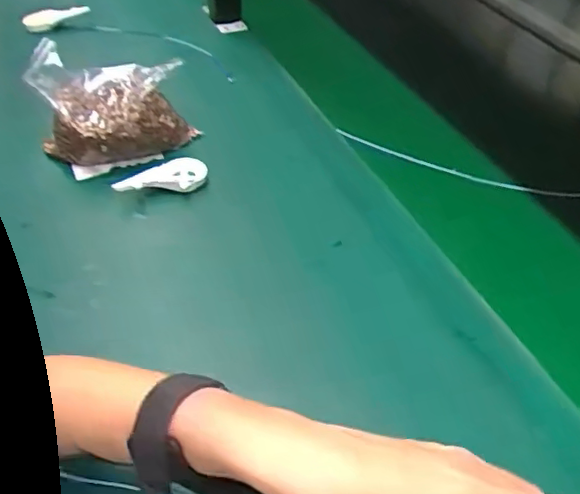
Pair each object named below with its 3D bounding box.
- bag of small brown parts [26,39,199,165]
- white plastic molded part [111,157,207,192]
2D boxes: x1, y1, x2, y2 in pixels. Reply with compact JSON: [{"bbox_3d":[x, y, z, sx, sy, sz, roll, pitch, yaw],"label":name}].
[{"bbox_3d":[-0.205,-0.166,0.708,0.166,0.082,0.127,-15,45,-15],"label":"bag of small brown parts"},{"bbox_3d":[-0.139,-0.076,0.663,0.095,0.018,0.045,-8,44,-9],"label":"white plastic molded part"}]

